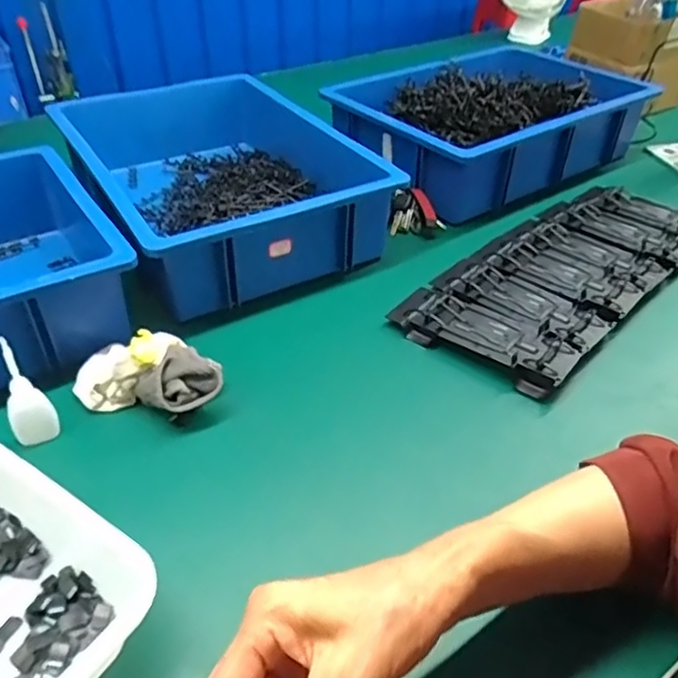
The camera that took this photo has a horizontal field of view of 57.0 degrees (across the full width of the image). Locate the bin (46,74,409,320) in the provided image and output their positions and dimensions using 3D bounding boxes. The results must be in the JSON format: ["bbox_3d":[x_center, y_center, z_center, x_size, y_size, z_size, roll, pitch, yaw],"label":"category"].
[{"bbox_3d":[-0.176,-0.224,0.846,0.321,0.115,0.477,-20,43,-25],"label":"bin"}]

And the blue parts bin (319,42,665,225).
[{"bbox_3d":[0.226,-0.351,0.961,0.445,0.097,0.306,-27,46,-31],"label":"blue parts bin"}]

